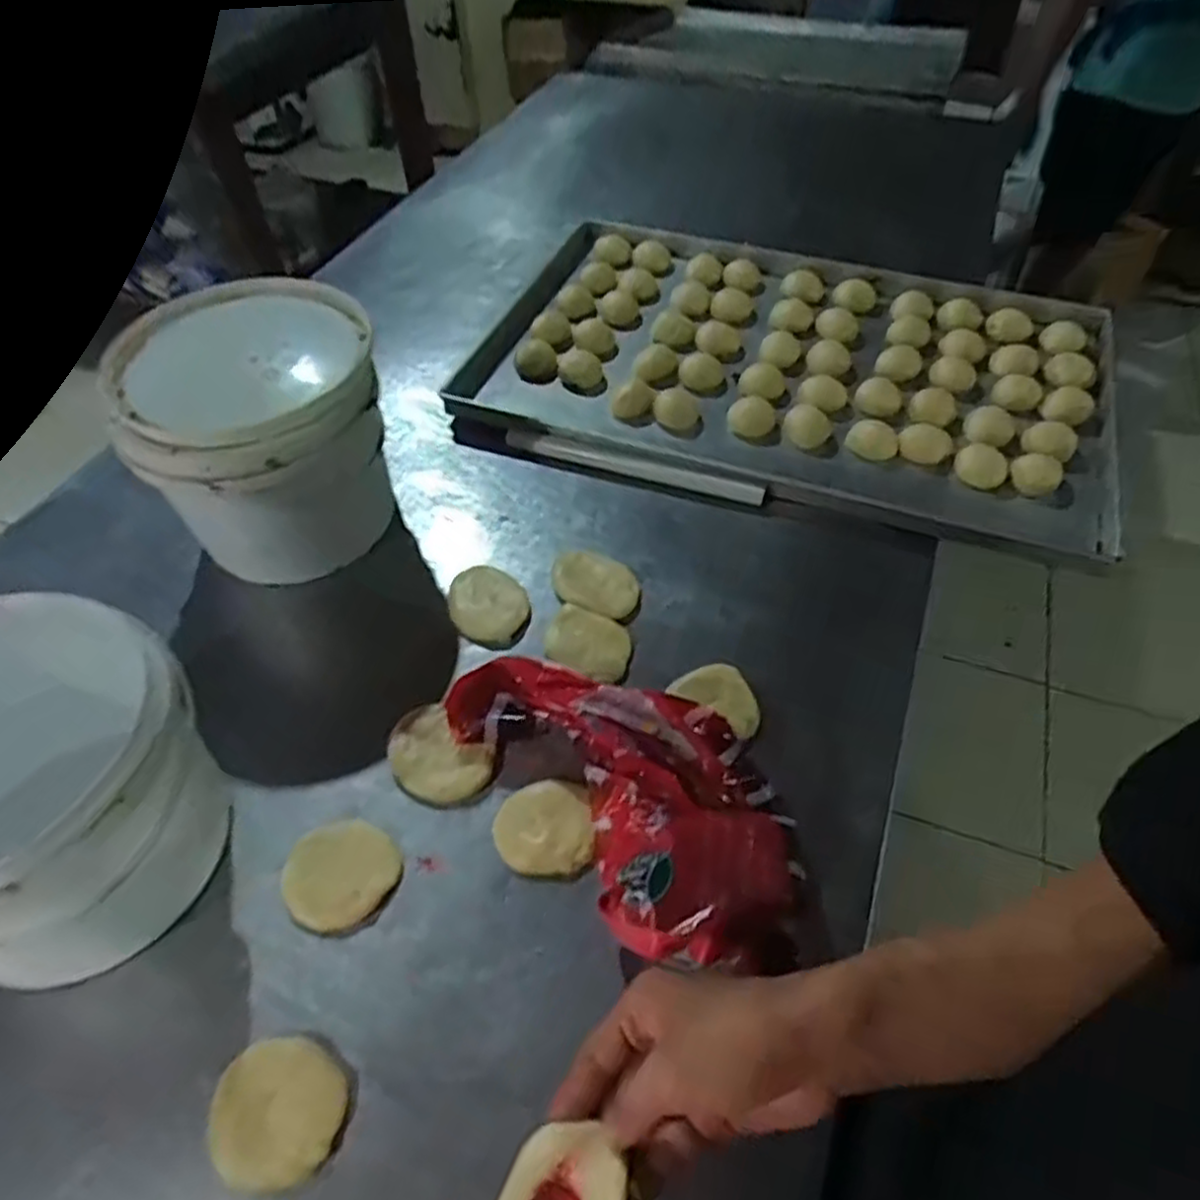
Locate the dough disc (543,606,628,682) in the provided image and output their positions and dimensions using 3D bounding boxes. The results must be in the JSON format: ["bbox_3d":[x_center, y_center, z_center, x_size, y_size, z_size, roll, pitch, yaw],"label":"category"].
[{"bbox_3d":[-0.012,0.036,0.668,0.079,0.020,0.071,16,54,14],"label":"dough disc"}]

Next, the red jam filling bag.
[{"bbox_3d":[0.020,0.134,0.555,0.152,0.067,0.301,-33,58,-22],"label":"red jam filling bag"}]

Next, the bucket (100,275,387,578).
[{"bbox_3d":[-0.299,-0.147,0.708,0.194,0.208,0.199,-12,52,-8],"label":"bucket"}]

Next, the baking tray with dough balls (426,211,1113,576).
[{"bbox_3d":[0.219,-0.289,0.907,0.736,0.062,0.455,17,54,15],"label":"baking tray with dough balls"}]

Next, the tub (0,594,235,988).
[{"bbox_3d":[-0.371,0.125,0.503,0.201,0.170,0.212,-1,52,1],"label":"tub"}]

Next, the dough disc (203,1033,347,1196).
[{"bbox_3d":[-0.193,0.305,0.454,0.072,0.018,0.073,-1,52,1],"label":"dough disc"}]

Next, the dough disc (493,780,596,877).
[{"bbox_3d":[-0.041,0.169,0.572,0.074,0.013,0.071,-1,52,1],"label":"dough disc"}]

